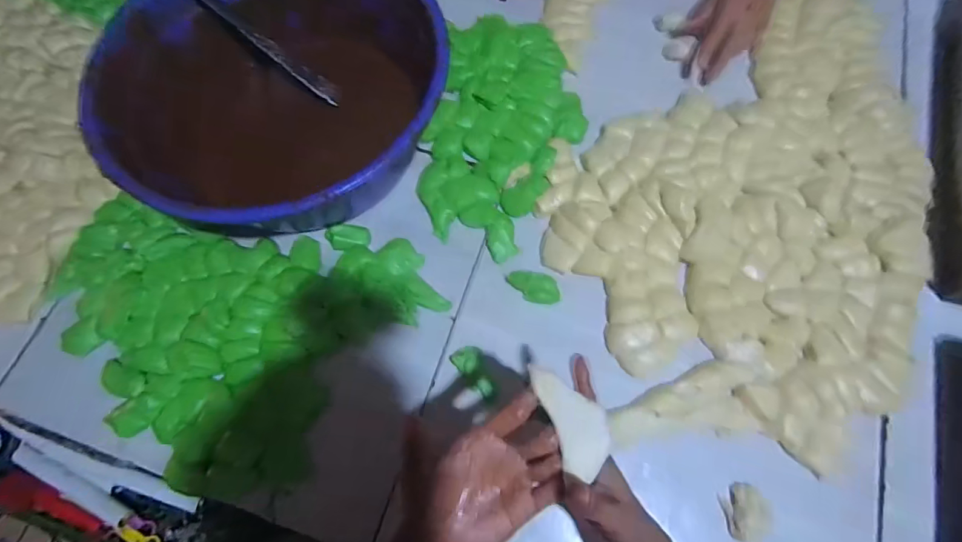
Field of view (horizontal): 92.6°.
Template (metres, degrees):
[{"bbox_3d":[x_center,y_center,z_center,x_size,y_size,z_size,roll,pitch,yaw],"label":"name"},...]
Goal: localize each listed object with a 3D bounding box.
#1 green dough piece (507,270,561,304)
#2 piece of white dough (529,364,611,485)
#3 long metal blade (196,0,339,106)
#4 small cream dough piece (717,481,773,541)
[{"bbox_3d":[0.065,0.019,0.571,0.064,0.026,0.043,9,69,7],"label":"green dough piece"},{"bbox_3d":[0.074,0.113,0.360,0.045,0.013,0.086,-19,72,-4],"label":"piece of white dough"},{"bbox_3d":[-0.324,-0.332,0.629,0.289,0.017,0.027,36,74,-23],"label":"long metal blade"},{"bbox_3d":[0.280,0.248,0.478,0.052,0.025,0.047,-13,68,-2],"label":"small cream dough piece"}]

